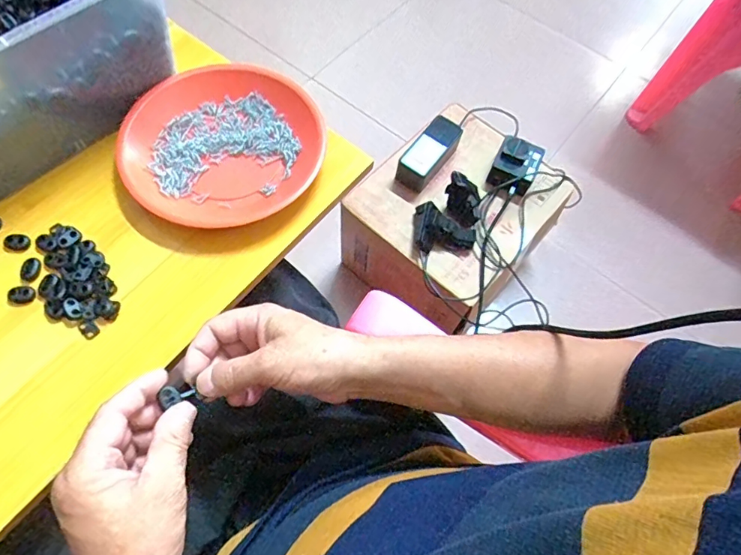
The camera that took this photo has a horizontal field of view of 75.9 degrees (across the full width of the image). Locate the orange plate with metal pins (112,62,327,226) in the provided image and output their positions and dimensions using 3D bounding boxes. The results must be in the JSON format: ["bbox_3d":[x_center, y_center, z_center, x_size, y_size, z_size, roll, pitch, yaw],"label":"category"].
[{"bbox_3d":[-0.147,-0.134,0.472,0.189,0.029,0.168,-36,72,-17],"label":"orange plate with metal pins"}]

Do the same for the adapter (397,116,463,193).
[{"bbox_3d":[0.101,-0.209,0.800,0.058,0.048,0.138,35,68,12],"label":"adapter"}]

